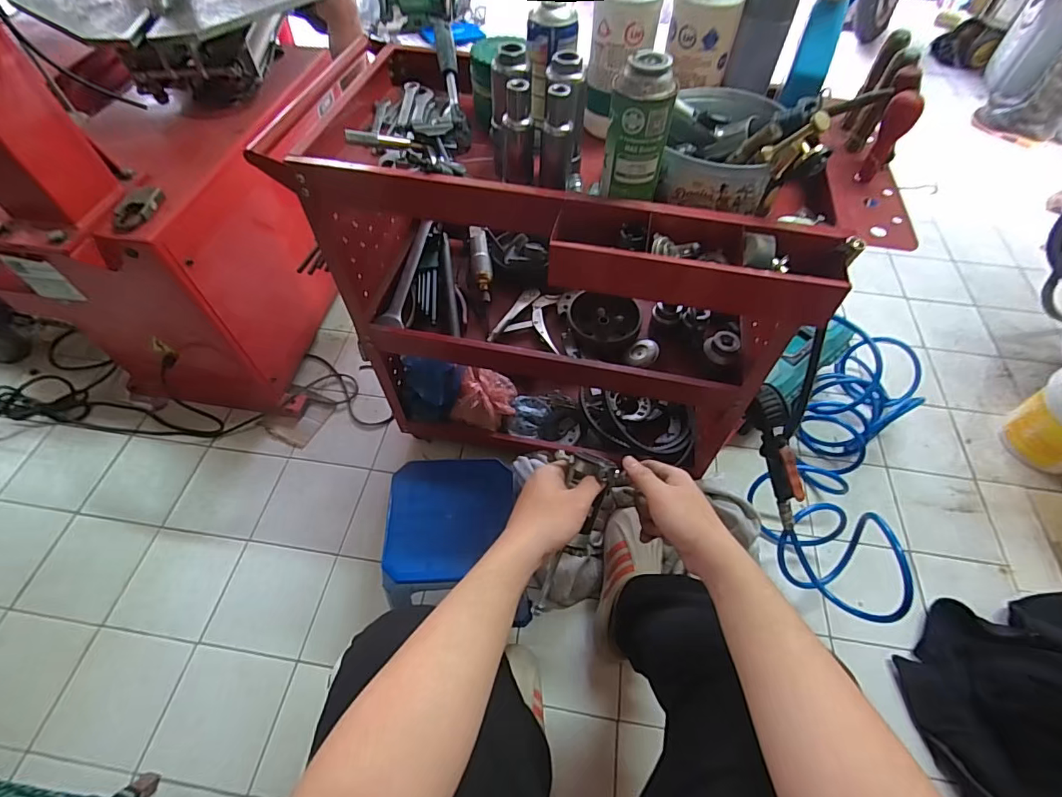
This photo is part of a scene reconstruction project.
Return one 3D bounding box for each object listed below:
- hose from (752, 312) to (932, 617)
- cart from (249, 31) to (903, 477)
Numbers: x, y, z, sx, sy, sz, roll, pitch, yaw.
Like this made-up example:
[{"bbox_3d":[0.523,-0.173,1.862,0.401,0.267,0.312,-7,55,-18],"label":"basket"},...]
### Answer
[{"bbox_3d":[0.716,0.081,1.105,0.272,0.322,0.792,31,61,19],"label":"hose"},{"bbox_3d":[0.071,-0.190,0.888,0.787,0.720,0.381,16,58,10],"label":"cart"}]

